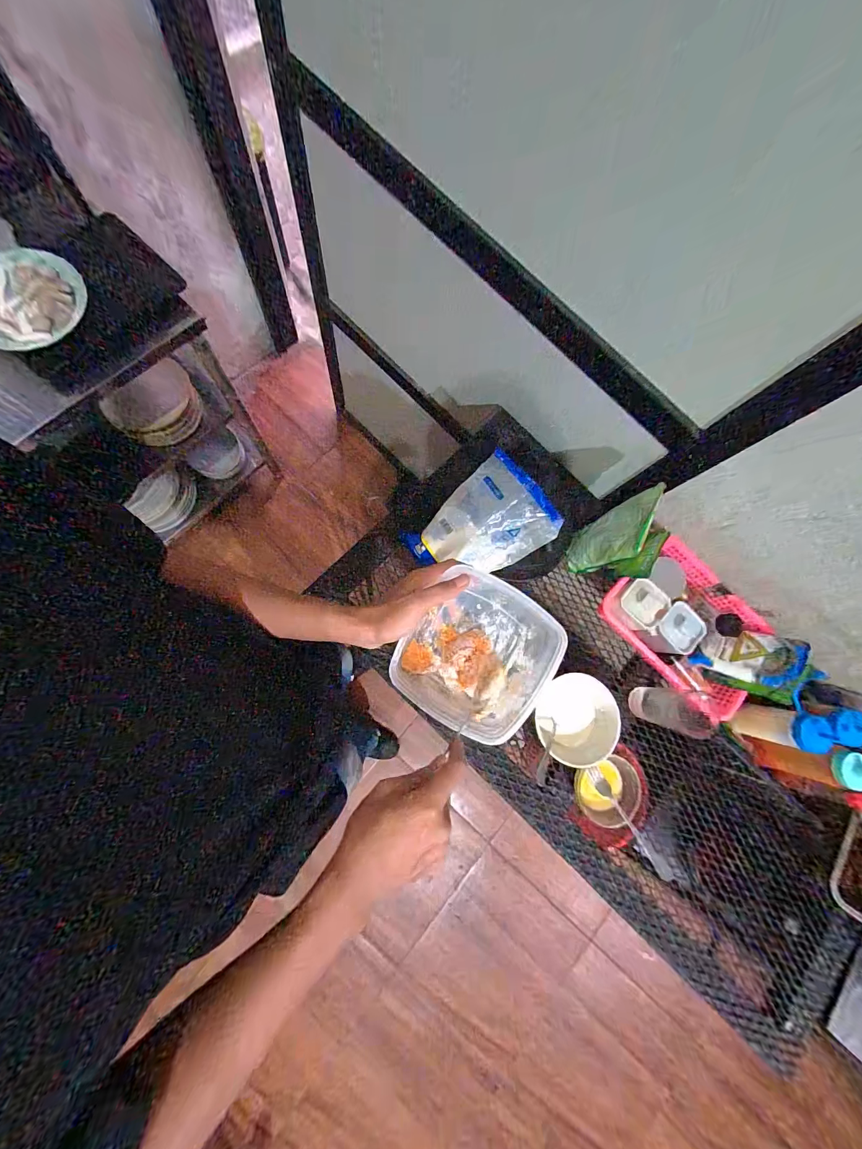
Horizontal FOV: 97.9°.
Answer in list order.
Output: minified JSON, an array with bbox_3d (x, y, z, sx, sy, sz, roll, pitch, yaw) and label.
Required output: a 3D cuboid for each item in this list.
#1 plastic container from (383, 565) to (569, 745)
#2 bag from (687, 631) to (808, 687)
[{"bbox_3d":[0.057,0.093,0.440,0.155,0.080,0.181,36,77,8],"label":"plastic container"},{"bbox_3d":[0.607,0.155,0.730,0.178,0.049,0.100,7,74,45],"label":"bag"}]

